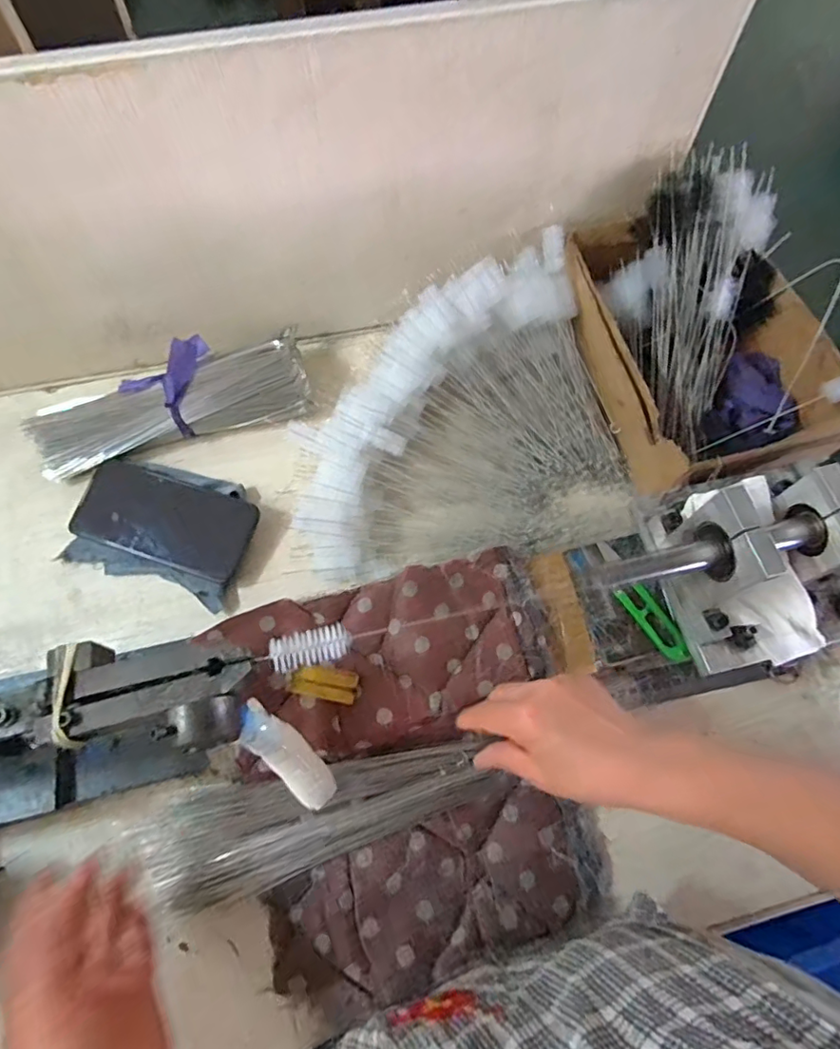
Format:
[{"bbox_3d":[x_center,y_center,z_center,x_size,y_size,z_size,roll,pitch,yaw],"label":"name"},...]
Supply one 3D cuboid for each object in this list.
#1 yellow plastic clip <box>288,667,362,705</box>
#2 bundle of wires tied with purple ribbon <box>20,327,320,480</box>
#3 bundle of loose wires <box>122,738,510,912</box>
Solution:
[{"bbox_3d":[-0.071,0.117,0.404,0.049,0.008,0.021,9,66,1],"label":"yellow plastic clip"},{"bbox_3d":[-0.234,-0.111,0.527,0.253,0.074,0.079,-19,69,-10],"label":"bundle of wires tied with purple ribbon"},{"bbox_3d":[-0.082,0.222,0.417,0.269,0.013,0.075,-15,68,-4],"label":"bundle of loose wires"}]

